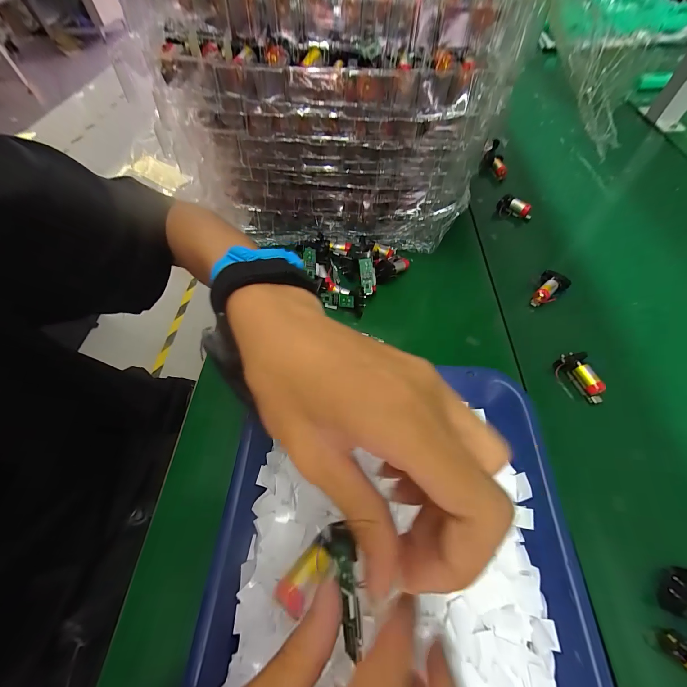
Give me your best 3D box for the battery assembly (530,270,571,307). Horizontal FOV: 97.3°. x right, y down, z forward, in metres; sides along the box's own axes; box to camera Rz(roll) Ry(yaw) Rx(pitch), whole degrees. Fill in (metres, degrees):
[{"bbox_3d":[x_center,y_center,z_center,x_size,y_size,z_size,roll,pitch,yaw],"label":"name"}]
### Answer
[{"bbox_3d":[0.259,-0.068,0.379,0.032,0.018,0.052,35,65,21],"label":"battery assembly"}]

